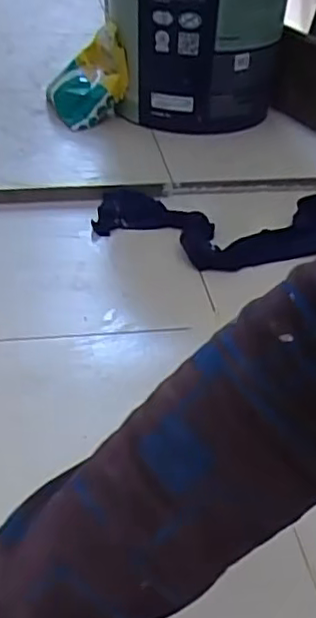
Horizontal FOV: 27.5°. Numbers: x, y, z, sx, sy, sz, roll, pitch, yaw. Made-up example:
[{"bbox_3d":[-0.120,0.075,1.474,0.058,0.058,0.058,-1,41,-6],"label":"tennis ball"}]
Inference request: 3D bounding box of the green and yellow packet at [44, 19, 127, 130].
[{"bbox_3d":[-0.112,-0.376,1.019,0.102,0.124,0.094,-12,39,-21],"label":"green and yellow packet"}]

